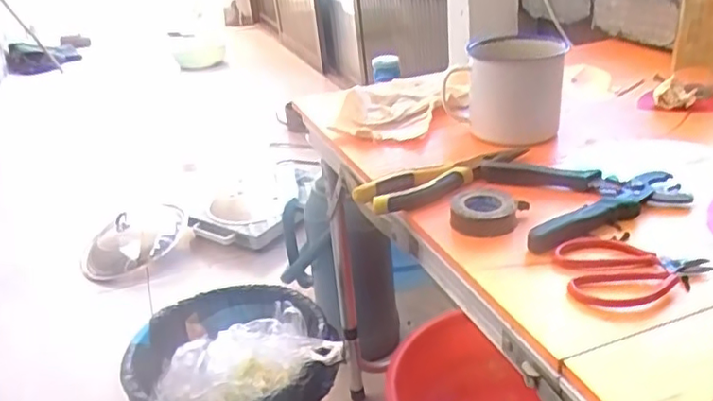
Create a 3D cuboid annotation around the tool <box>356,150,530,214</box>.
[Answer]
[{"bbox_3d":[0.084,-0.023,0.582,0.169,0.019,0.042,-17,30,-20],"label":"tool"}]

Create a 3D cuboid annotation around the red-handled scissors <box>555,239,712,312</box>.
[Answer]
[{"bbox_3d":[0.195,0.050,0.433,0.097,0.008,0.075,-2,28,6],"label":"red-handled scissors"}]

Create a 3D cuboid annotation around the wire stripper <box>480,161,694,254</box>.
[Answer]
[{"bbox_3d":[0.201,-0.005,0.531,0.152,0.019,0.130,-8,28,-4],"label":"wire stripper"}]

